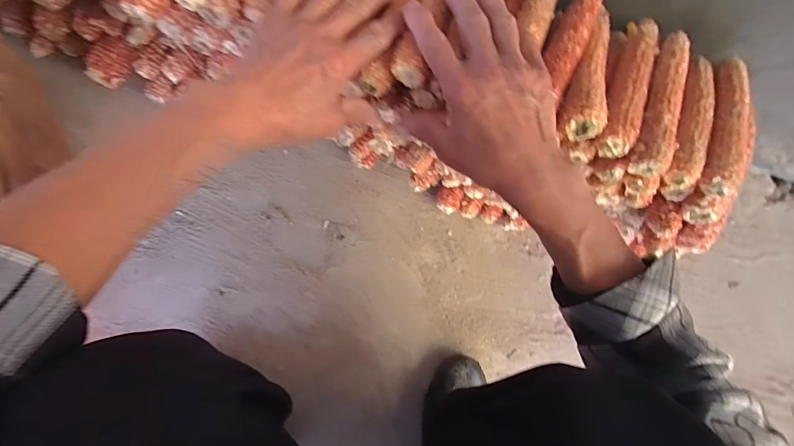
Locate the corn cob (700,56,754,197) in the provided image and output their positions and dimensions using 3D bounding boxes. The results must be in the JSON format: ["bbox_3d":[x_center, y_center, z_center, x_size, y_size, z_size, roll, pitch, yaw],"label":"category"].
[{"bbox_3d":[0.290,-0.089,0.335,0.027,0.025,0.144,26,70,-5],"label":"corn cob"}]

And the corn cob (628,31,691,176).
[{"bbox_3d":[0.226,-0.103,0.322,0.031,0.023,0.134,24,74,-5],"label":"corn cob"}]

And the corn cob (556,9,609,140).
[{"bbox_3d":[0.164,-0.131,0.319,0.030,0.026,0.133,24,69,-5],"label":"corn cob"}]

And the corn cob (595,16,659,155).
[{"bbox_3d":[0.198,-0.117,0.323,0.028,0.023,0.137,26,71,-5],"label":"corn cob"}]

